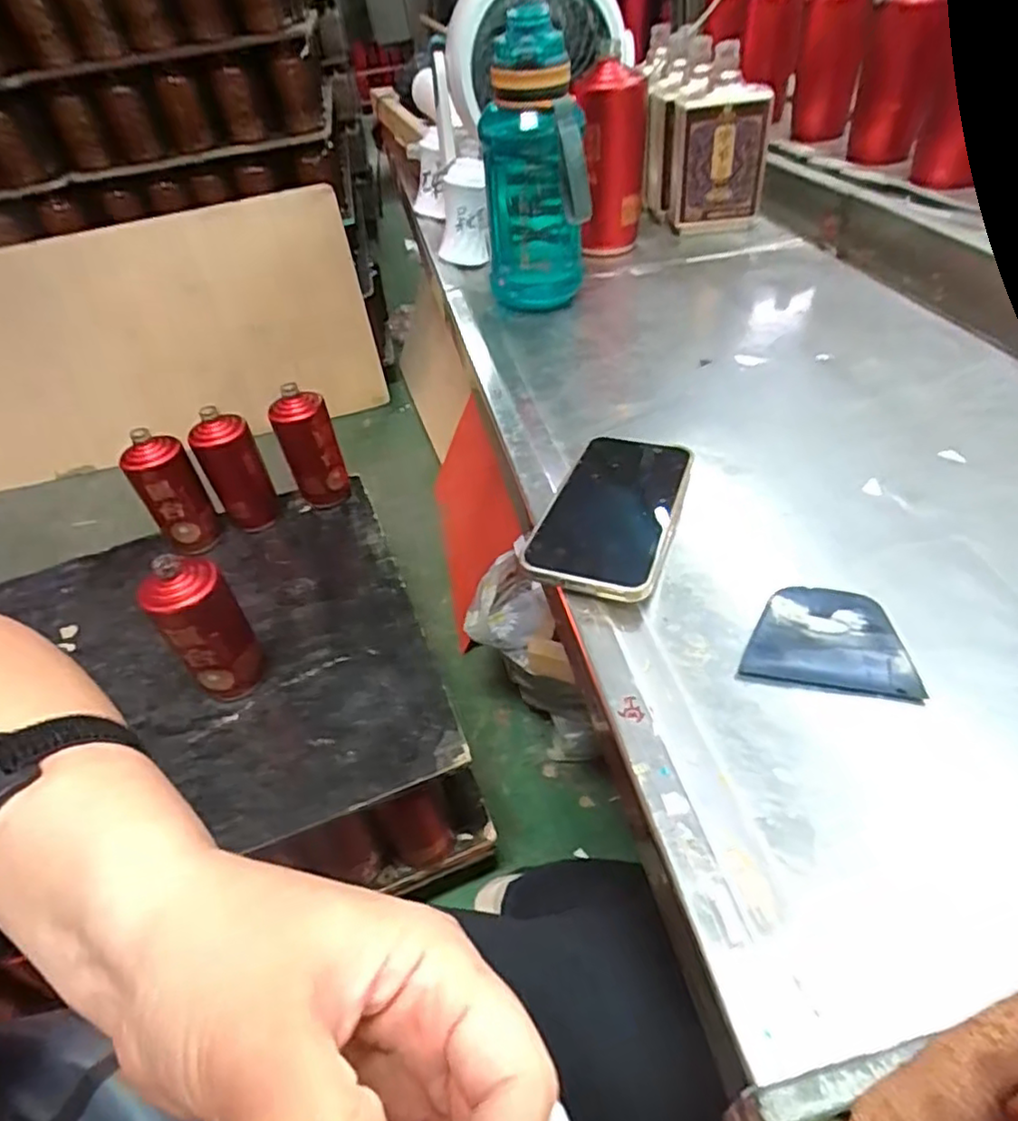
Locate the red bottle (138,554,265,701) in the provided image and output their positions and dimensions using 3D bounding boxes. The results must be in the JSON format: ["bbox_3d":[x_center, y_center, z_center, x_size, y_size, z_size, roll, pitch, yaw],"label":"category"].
[{"bbox_3d":[-0.327,0.085,0.725,0.079,0.187,0.066,-29,47,-19],"label":"red bottle"}]

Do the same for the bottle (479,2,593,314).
[{"bbox_3d":[0.023,-0.354,0.612,0.088,0.233,0.083,-6,42,-1],"label":"bottle"}]

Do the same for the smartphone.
[{"bbox_3d":[0.067,-0.035,0.410,0.076,0.011,0.158,14,41,17],"label":"smartphone"}]

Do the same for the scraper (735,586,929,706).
[{"bbox_3d":[0.158,0.040,0.329,0.077,0.011,0.060,7,43,13],"label":"scraper"}]

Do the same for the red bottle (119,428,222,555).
[{"bbox_3d":[-0.471,-0.090,0.924,0.077,0.165,0.064,-23,45,-13],"label":"red bottle"}]

